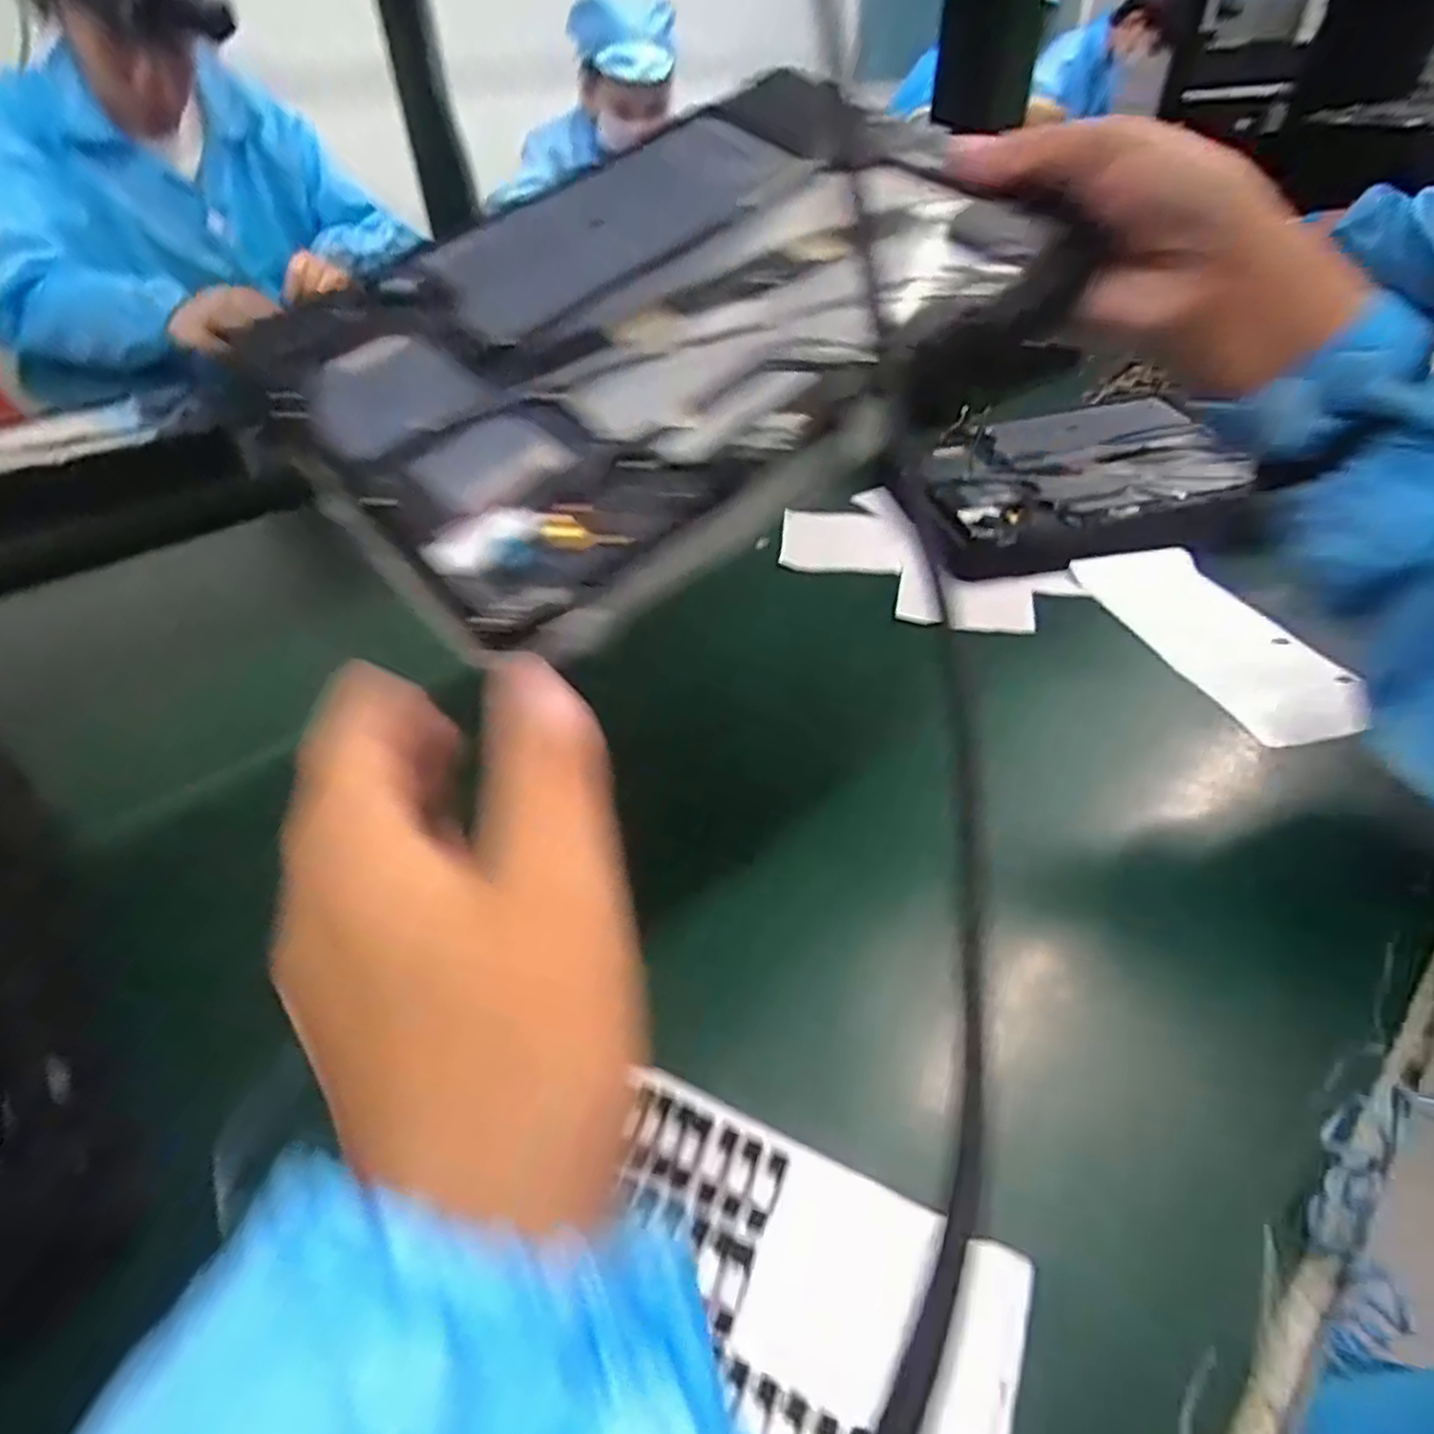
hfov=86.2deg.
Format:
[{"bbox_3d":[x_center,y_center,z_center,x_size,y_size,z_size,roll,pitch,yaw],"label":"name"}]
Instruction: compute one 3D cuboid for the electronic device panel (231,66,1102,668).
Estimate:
[{"bbox_3d":[-0.012,-0.123,0.230,0.227,0.010,0.162,-39,67,-18],"label":"electronic device panel"}]

